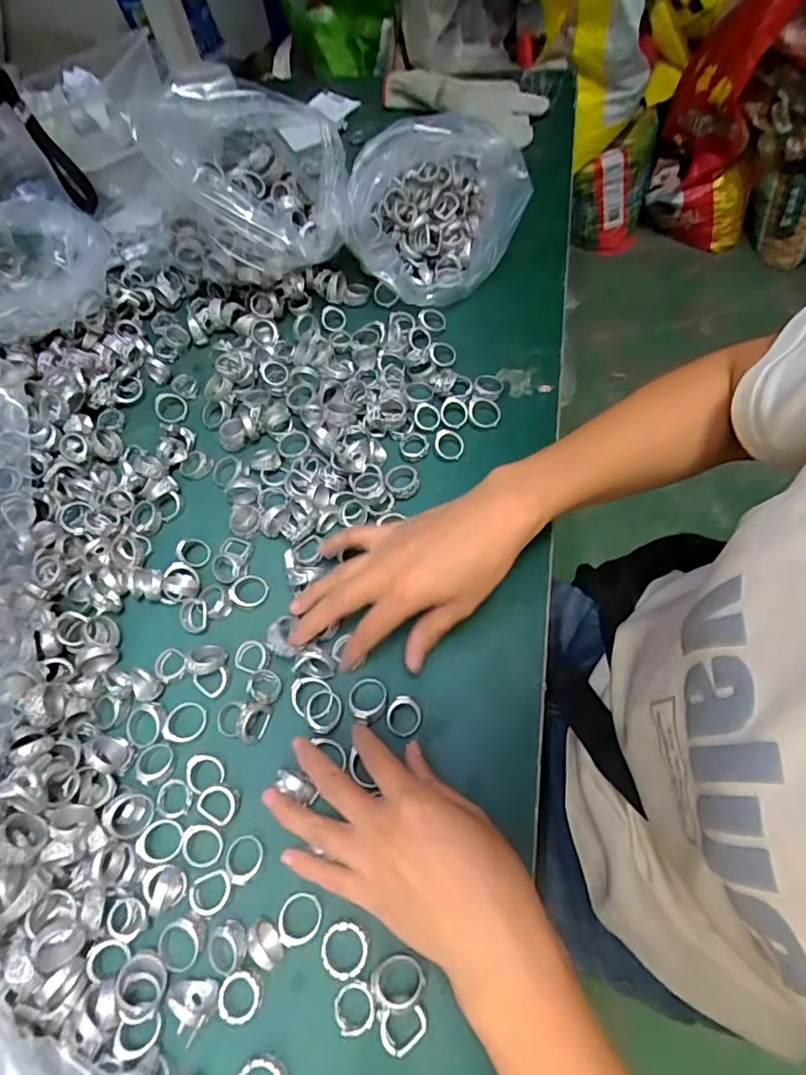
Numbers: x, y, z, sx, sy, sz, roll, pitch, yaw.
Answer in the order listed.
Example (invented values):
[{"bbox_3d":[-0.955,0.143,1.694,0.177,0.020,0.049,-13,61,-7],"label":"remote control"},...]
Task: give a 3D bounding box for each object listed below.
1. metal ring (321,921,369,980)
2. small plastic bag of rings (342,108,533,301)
[{"bbox_3d":[-0.032,0.223,0.301,0.025,0.004,0.025,10,61,1],"label":"metal ring"},{"bbox_3d":[0.021,-0.298,0.497,0.151,0.119,0.122,-18,64,-6],"label":"small plastic bag of rings"}]

